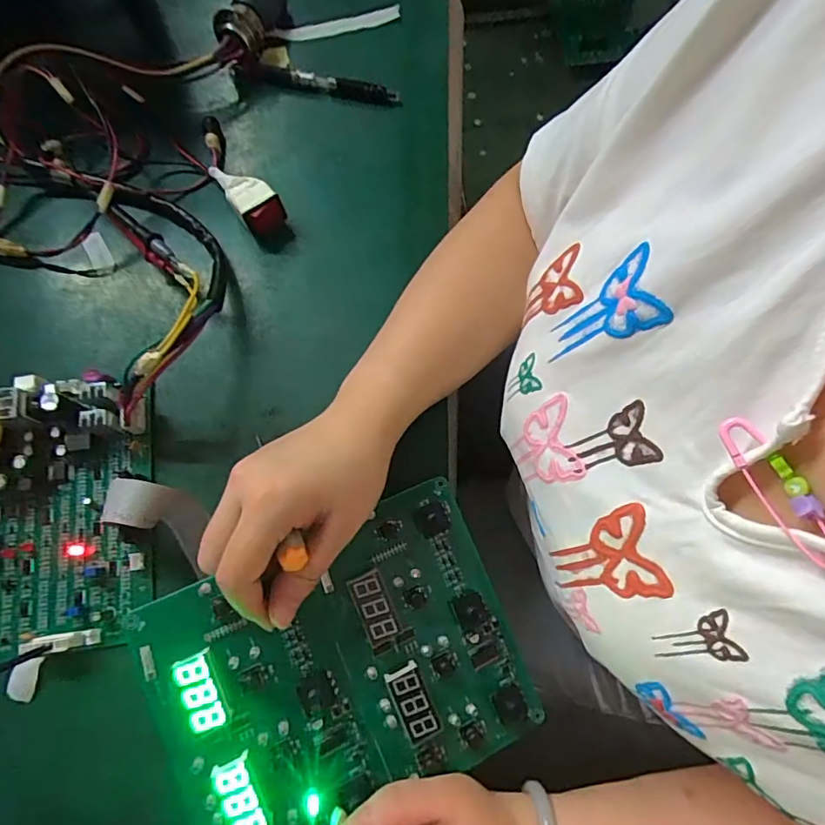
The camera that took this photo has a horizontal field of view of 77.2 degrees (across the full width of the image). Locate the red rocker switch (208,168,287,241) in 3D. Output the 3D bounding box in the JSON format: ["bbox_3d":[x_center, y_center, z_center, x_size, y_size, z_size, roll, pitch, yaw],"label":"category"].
[{"bbox_3d":[-0.128,-0.171,0.401,0.031,0.023,0.070,-35,76,-8],"label":"red rocker switch"}]

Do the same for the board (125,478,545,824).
[{"bbox_3d":[-0.037,0.150,0.300,0.200,0.015,0.159,-21,85,-16],"label":"board"}]

